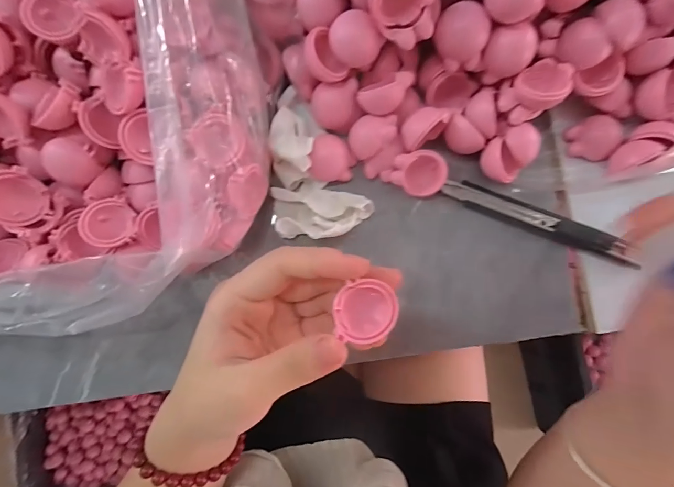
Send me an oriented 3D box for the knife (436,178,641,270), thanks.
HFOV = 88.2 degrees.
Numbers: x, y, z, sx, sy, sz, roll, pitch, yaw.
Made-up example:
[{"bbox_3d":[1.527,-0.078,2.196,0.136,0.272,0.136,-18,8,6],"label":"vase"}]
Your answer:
[{"bbox_3d":[0.131,-0.014,0.226,0.127,0.010,0.014,23,85,1],"label":"knife"}]

